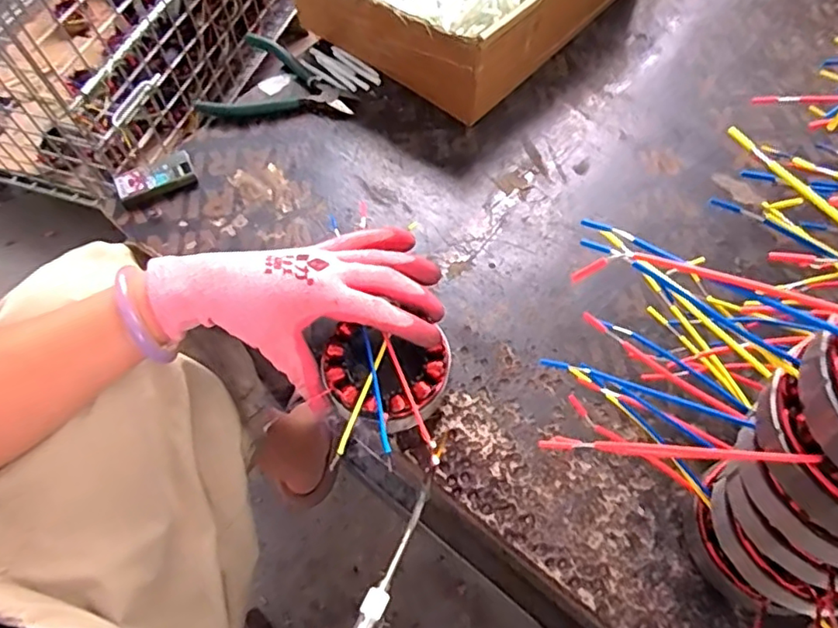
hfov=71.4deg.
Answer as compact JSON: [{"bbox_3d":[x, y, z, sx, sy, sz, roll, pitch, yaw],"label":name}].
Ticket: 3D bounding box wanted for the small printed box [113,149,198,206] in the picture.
[{"bbox_3d":[-0.236,-0.122,0.522,0.067,0.018,0.030,-22,63,-9],"label":"small printed box"}]

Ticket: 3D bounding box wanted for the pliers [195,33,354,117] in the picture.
[{"bbox_3d":[-0.140,-0.239,0.580,0.135,0.021,0.103,-3,61,1],"label":"pliers"}]

